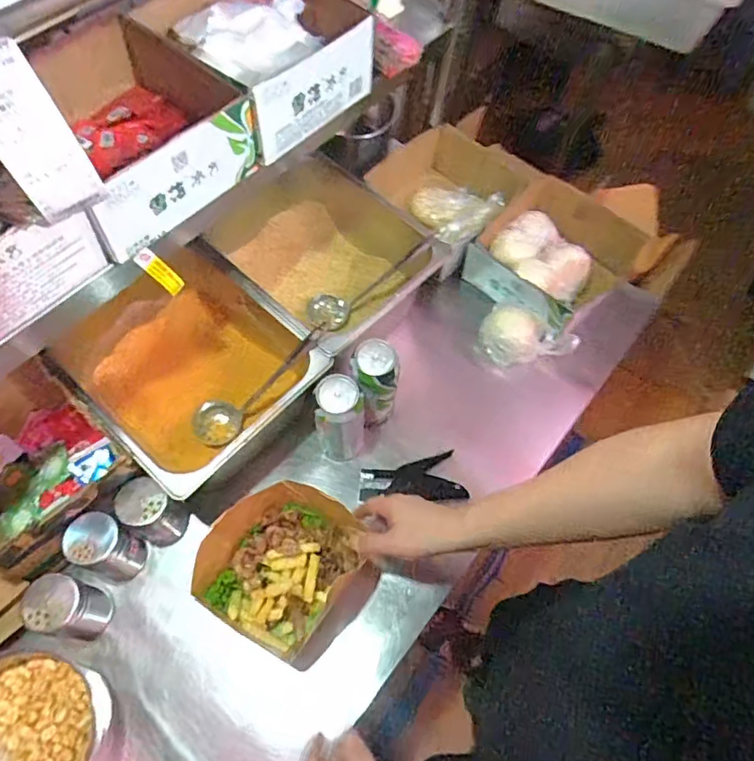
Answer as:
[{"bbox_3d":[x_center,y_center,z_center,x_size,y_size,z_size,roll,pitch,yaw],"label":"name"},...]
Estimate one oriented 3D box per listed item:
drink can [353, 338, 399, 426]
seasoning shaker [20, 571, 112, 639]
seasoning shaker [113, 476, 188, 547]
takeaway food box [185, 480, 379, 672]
[{"bbox_3d":[-0.004,0.007,0.778,0.057,0.150,0.061,1,62,-3],"label":"drink can"},{"bbox_3d":[-0.372,0.276,0.675,0.061,0.128,0.062,23,63,9],"label":"seasoning shaker"},{"bbox_3d":[-0.293,0.177,0.727,0.054,0.131,0.055,1,62,-3],"label":"seasoning shaker"},{"bbox_3d":[-0.112,0.243,0.718,0.194,0.091,0.191,31,64,13],"label":"takeaway food box"}]

